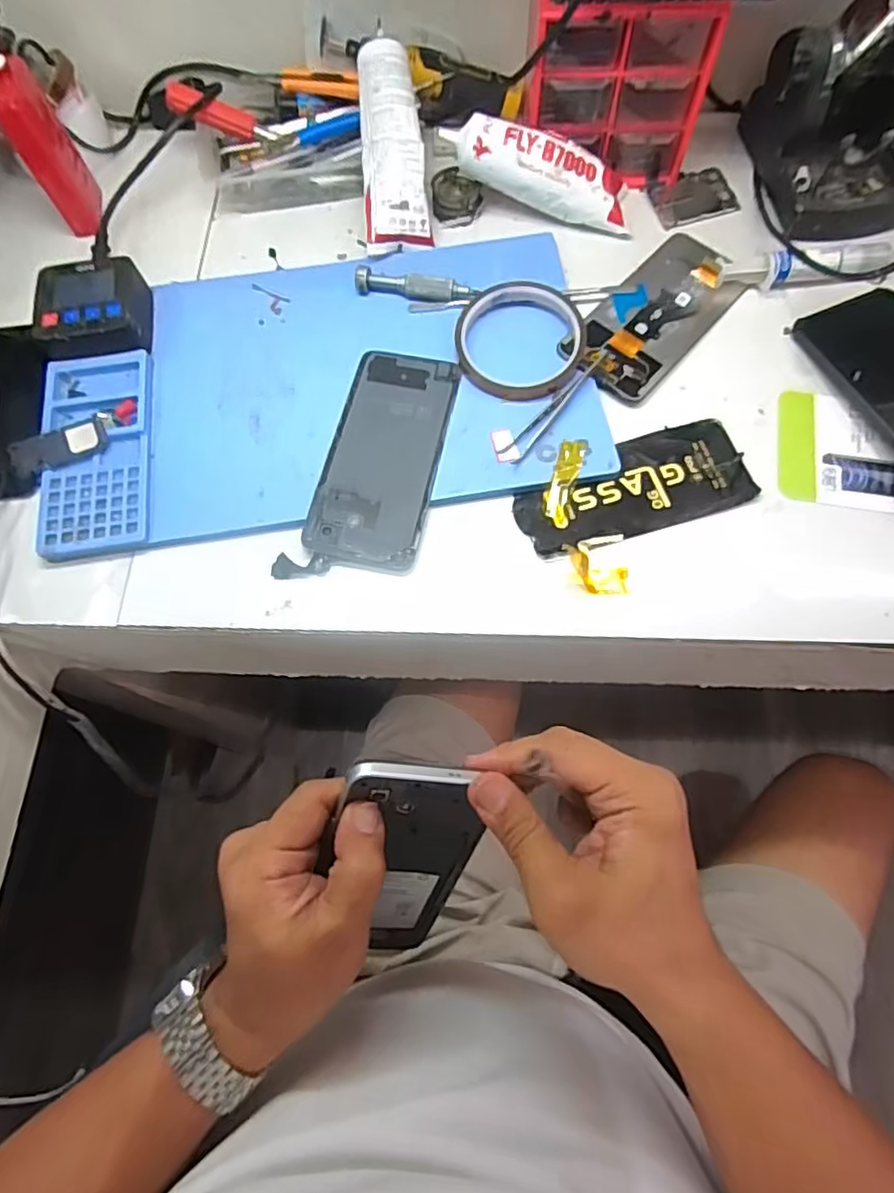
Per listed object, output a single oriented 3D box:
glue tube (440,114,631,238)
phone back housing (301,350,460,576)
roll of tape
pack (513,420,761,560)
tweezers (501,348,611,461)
[{"bbox_3d":[0.075,-0.327,0.474,0.148,0.032,0.043,17,72,-12],"label":"glue tube"},{"bbox_3d":[-0.041,-0.096,0.419,0.074,0.009,0.163,11,70,6],"label":"phone back housing"},{"bbox_3d":[0.051,-0.181,0.436,0.089,0.011,0.090,-1,70,2],"label":"roll of tape"},{"bbox_3d":[0.123,-0.071,0.407,0.154,0.009,0.068,-20,70,-5],"label":"pack"},{"bbox_3d":[0.076,-0.129,0.419,0.014,0.007,0.104,41,76,15],"label":"tweezers"}]

